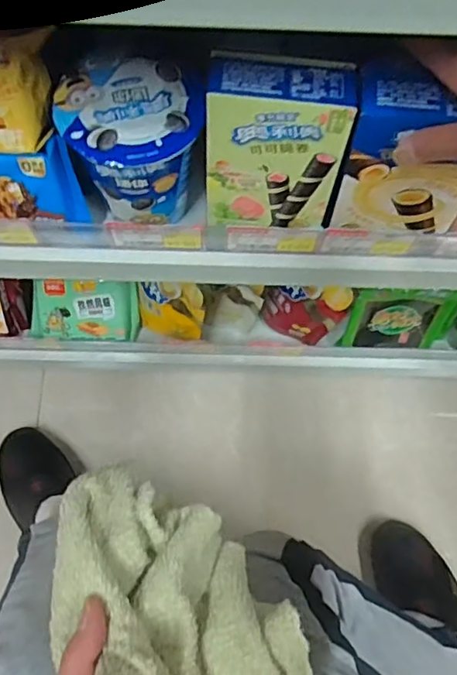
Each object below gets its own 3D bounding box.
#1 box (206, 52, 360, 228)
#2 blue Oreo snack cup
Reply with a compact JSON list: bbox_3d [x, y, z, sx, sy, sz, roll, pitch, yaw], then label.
[{"bbox_3d":[0.029,-0.124,0.391,0.092,0.118,0.043,5,70,0],"label":"box"},{"bbox_3d":[-0.068,-0.133,0.420,0.083,0.088,0.084,1,70,-2],"label":"blue Oreo snack cup"}]

